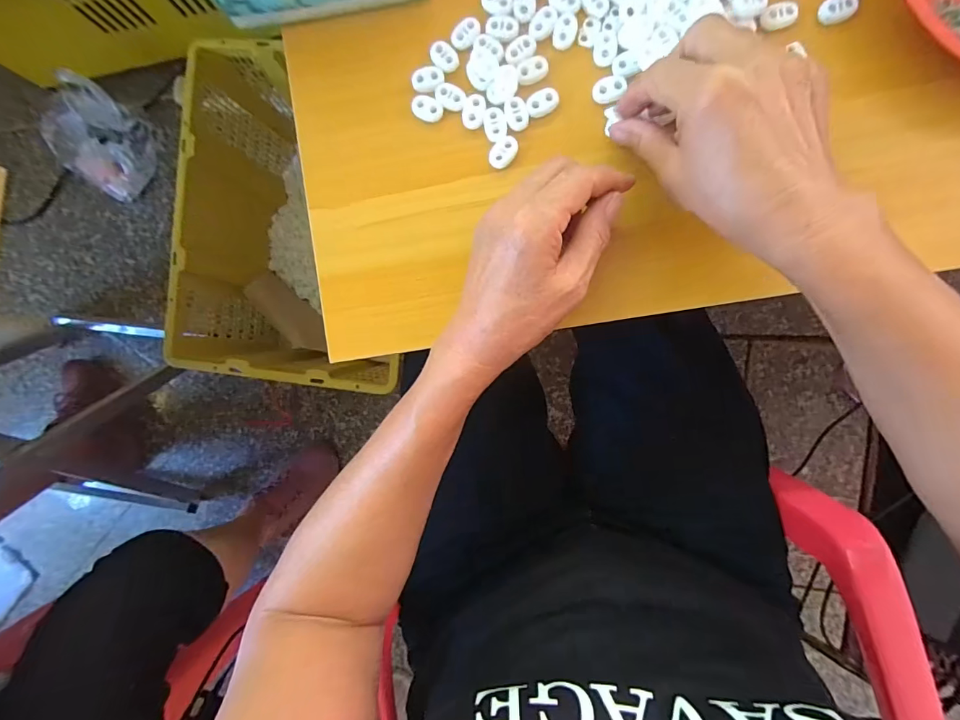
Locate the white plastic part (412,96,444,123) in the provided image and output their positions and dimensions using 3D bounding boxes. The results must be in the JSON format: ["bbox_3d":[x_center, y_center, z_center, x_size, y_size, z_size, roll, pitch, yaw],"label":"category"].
[{"bbox_3d":[-0.037,-0.175,0.306,0.022,0.004,0.015,29,93,4],"label":"white plastic part"}]

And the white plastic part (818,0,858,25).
[{"bbox_3d":[0.232,-0.228,0.285,0.019,0.008,0.016,-26,88,4],"label":"white plastic part"}]

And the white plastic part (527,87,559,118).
[{"bbox_3d":[0.043,-0.176,0.299,0.022,0.004,0.015,-32,88,4],"label":"white plastic part"}]

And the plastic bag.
[{"bbox_3d":[-0.745,-0.430,0.862,0.210,0.119,0.176,34,93,4],"label":"plastic bag"}]

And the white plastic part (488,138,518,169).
[{"bbox_3d":[0.016,-0.143,0.302,0.016,0.004,0.022,30,93,4],"label":"white plastic part"}]

